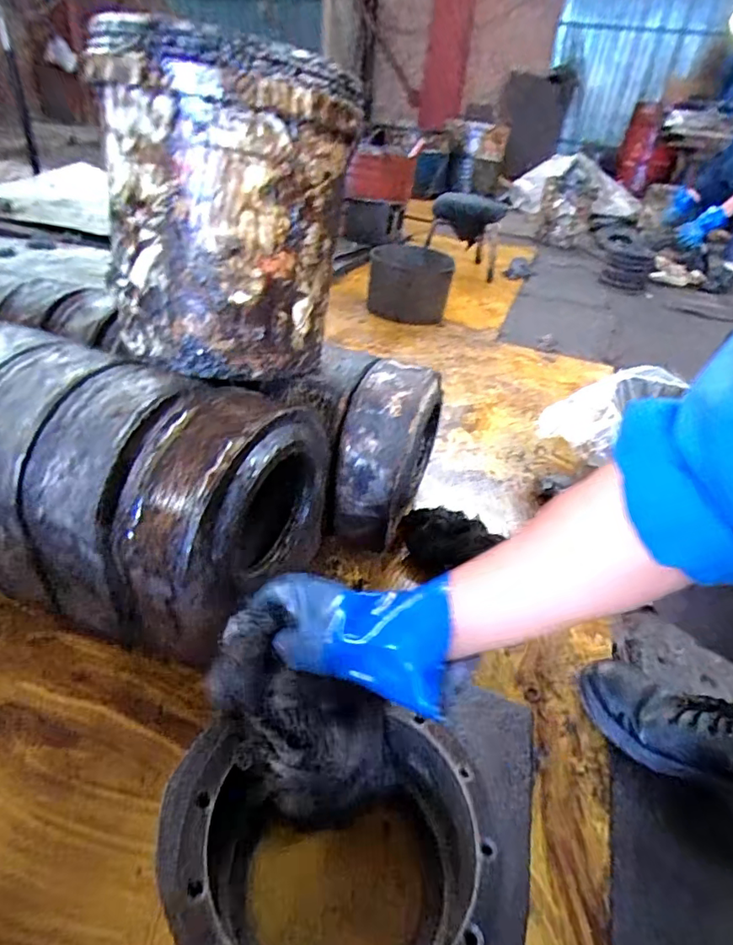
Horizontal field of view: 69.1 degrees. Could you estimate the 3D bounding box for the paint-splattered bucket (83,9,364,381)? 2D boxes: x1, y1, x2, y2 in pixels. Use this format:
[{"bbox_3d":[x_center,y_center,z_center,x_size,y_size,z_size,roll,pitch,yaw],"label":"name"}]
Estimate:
[{"bbox_3d":[-0.167,-0.311,0.645,0.240,0.320,0.229,5,34,-4],"label":"paint-splattered bucket"}]

